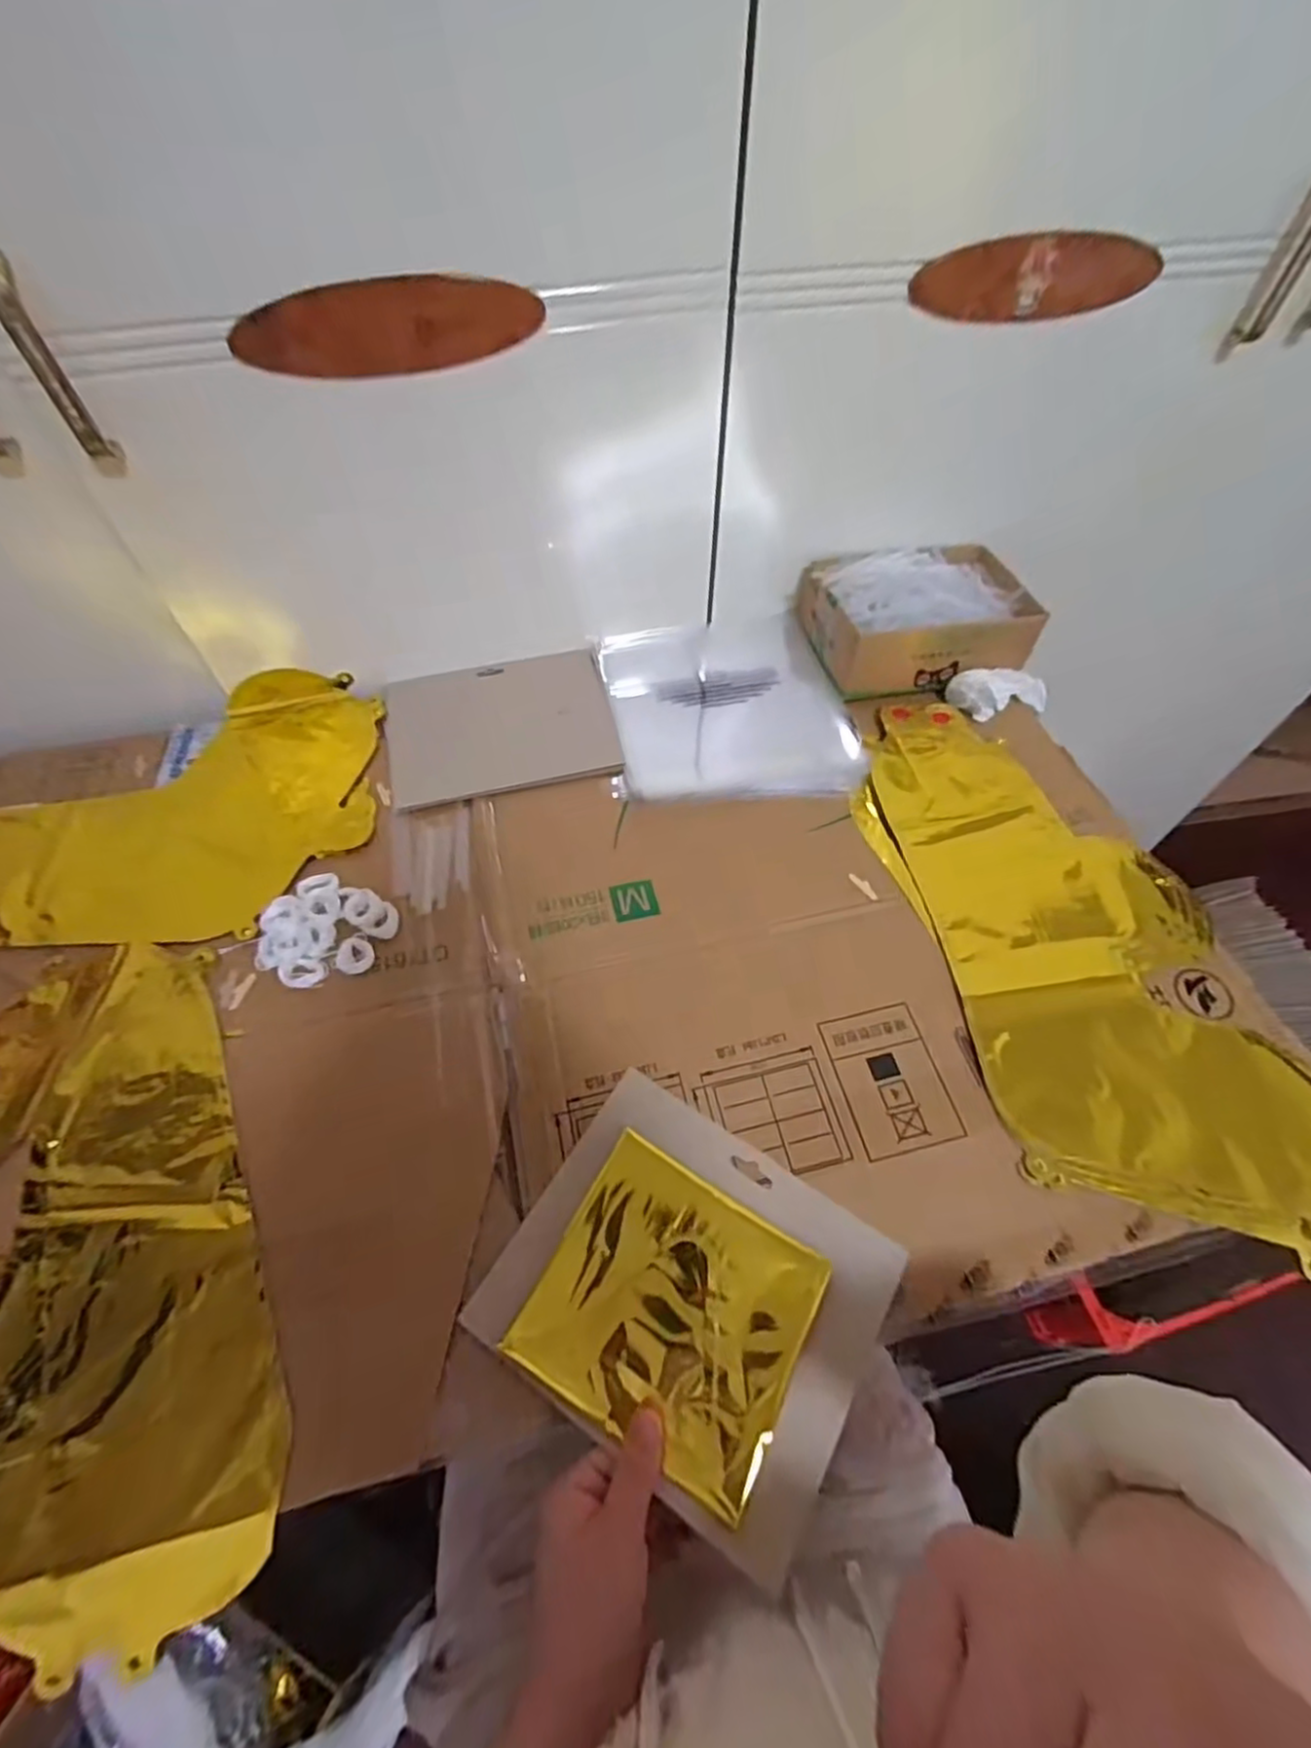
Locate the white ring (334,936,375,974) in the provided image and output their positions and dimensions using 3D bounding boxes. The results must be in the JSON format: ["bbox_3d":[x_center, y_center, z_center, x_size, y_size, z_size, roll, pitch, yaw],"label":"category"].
[{"bbox_3d":[-0.210,0.057,0.476,0.025,0.004,0.029,-17,58,-11],"label":"white ring"}]

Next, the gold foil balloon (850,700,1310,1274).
[{"bbox_3d":[0.295,0.031,0.495,0.213,0.017,0.436,-11,57,-7],"label":"gold foil balloon"}]

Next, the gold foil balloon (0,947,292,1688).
[{"bbox_3d":[-0.401,0.238,0.367,0.357,0.033,0.352,-20,58,-13],"label":"gold foil balloon"}]

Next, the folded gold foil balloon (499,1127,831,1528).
[{"bbox_3d":[0.010,0.232,0.370,0.137,0.011,0.126,26,60,16],"label":"folded gold foil balloon"}]

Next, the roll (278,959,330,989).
[{"bbox_3d":[-0.245,0.069,0.473,0.032,0.004,0.021,-7,56,-5],"label":"roll"}]

